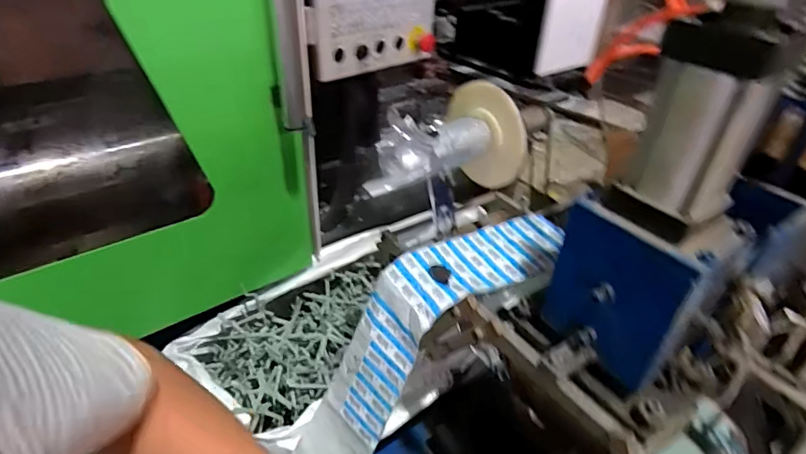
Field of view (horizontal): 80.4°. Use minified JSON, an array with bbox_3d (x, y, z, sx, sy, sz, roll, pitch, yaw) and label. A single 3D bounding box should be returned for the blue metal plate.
[{"bbox_3d":[0.200,0.070,0.465,0.017,0.163,0.125,-28,45,-35],"label":"blue metal plate"}]

